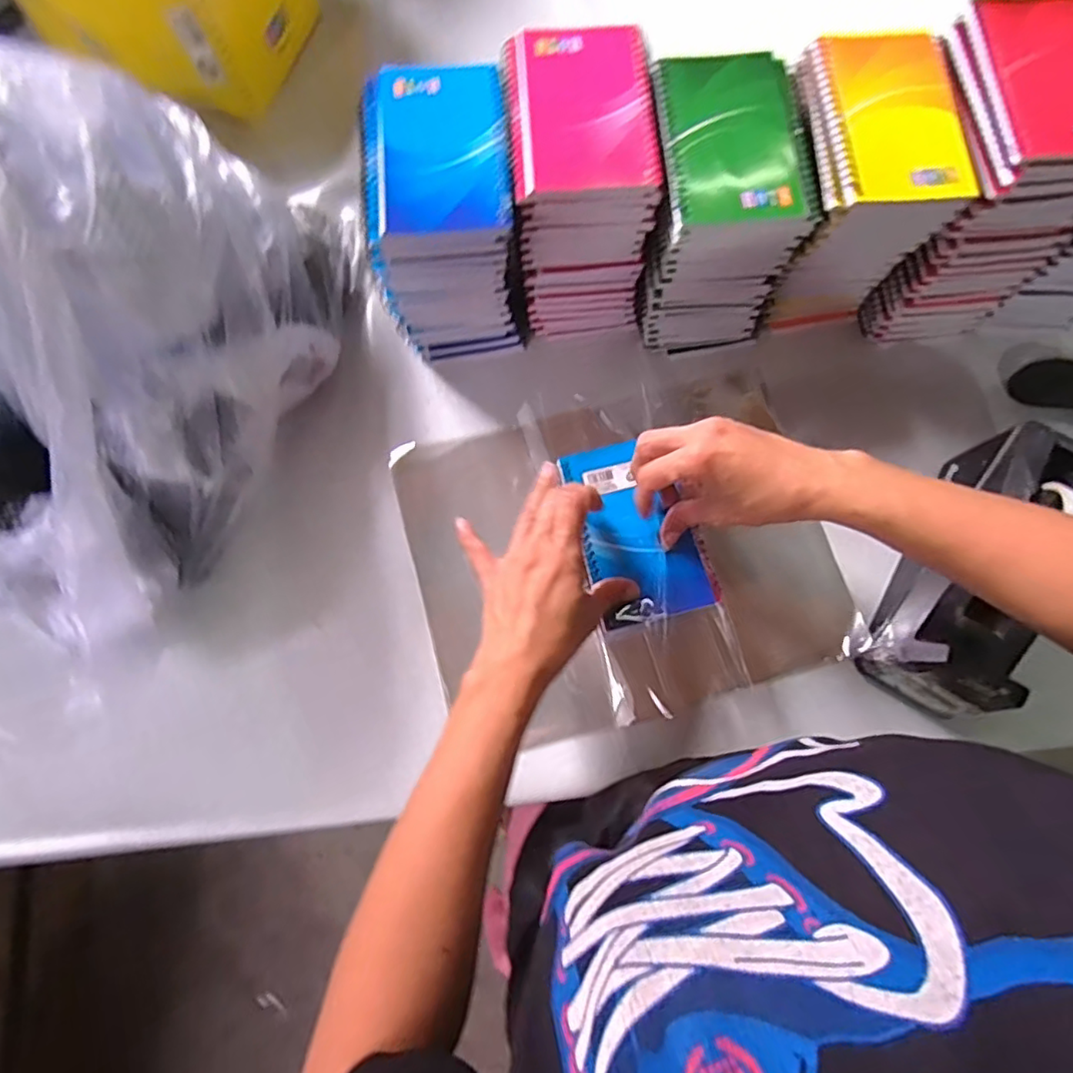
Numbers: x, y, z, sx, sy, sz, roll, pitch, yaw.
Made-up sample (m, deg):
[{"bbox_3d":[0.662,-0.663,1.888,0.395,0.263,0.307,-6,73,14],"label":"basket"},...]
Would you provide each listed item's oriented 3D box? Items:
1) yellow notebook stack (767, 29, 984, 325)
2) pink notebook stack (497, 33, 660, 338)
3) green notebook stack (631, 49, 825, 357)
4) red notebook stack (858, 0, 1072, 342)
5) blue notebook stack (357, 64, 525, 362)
[{"bbox_3d":[0.227,-0.254,0.454,0.097,0.162,0.124,-7,78,-2],"label":"yellow notebook stack"},{"bbox_3d":[0.028,-0.257,0.453,0.092,0.158,0.128,-7,78,-2],"label":"pink notebook stack"},{"bbox_3d":[0.129,-0.239,0.451,0.099,0.158,0.127,-5,78,-2],"label":"green notebook stack"},{"bbox_3d":[0.327,-0.263,0.452,0.097,0.171,0.147,-6,78,-2],"label":"red notebook stack"},{"bbox_3d":[-0.067,-0.234,0.452,0.094,0.148,0.126,-7,78,-2],"label":"blue notebook stack"}]

